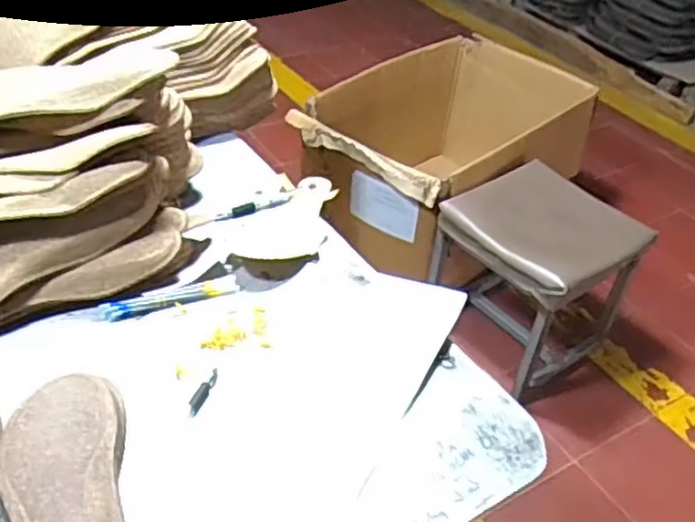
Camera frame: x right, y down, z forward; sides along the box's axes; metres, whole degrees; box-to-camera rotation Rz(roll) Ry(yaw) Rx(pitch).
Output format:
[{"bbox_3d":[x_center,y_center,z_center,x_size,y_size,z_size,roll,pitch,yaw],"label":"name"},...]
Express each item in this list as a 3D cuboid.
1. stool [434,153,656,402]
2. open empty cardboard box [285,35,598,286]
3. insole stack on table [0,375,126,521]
[{"bbox_3d":[0.323,0.034,1.248,0.265,0.316,0.257,-22,47,-30],"label":"stool"},{"bbox_3d":[0.194,-0.205,1.499,0.419,0.314,0.600,33,46,29],"label":"open empty cardboard box"},{"bbox_3d":[-0.196,0.173,0.487,0.085,0.029,0.243,-9,41,-19],"label":"insole stack on table"}]

